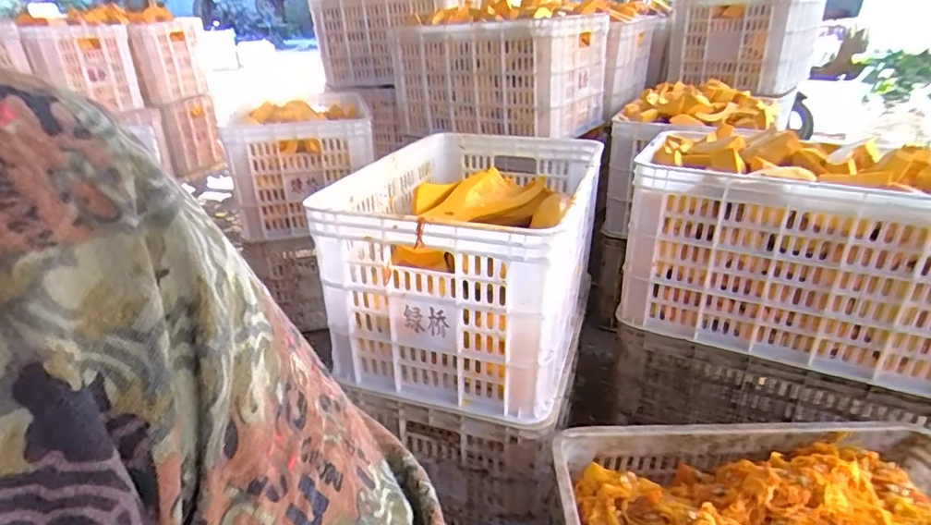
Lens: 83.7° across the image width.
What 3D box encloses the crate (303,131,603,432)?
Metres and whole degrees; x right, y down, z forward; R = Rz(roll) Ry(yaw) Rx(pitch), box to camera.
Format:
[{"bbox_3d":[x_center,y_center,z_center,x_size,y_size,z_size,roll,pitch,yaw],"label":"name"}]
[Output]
[{"bbox_3d":[0.027,-0.032,0.922,0.369,0.296,0.532,9,29,18],"label":"crate"}]

